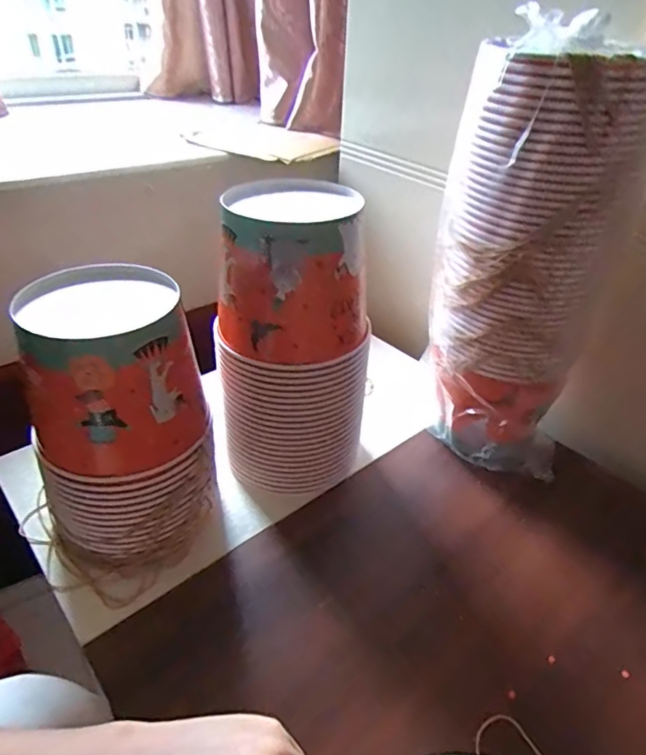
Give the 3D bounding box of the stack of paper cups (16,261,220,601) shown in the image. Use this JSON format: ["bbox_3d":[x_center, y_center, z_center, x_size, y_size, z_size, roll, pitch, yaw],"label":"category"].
[{"bbox_3d":[-0.190,0.050,0.481,0.149,0.244,0.158,21,40,24],"label":"stack of paper cups"}]

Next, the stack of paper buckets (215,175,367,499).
[{"bbox_3d":[-0.031,-0.031,0.550,0.151,0.300,0.148,3,36,2],"label":"stack of paper buckets"}]

